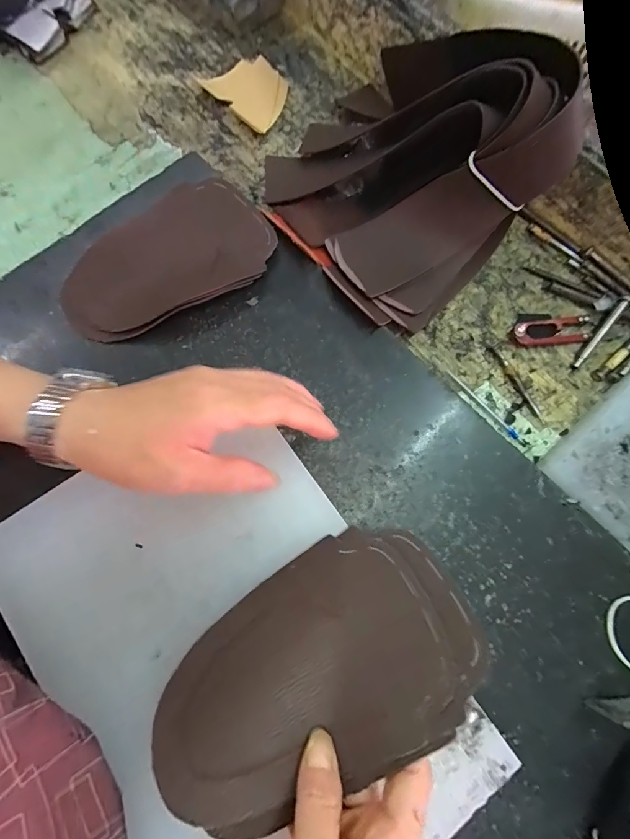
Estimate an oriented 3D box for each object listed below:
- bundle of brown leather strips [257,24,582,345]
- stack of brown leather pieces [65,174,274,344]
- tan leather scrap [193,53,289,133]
[{"bbox_3d":[0.070,-0.232,0.316,0.194,0.106,0.257,-31,79,-9],"label":"bundle of brown leather strips"},{"bbox_3d":[-0.122,-0.132,0.317,0.173,0.015,0.106,-34,77,-8],"label":"stack of brown leather pieces"},{"bbox_3d":[-0.070,-0.352,0.409,0.096,0.012,0.063,42,79,11],"label":"tan leather scrap"}]

